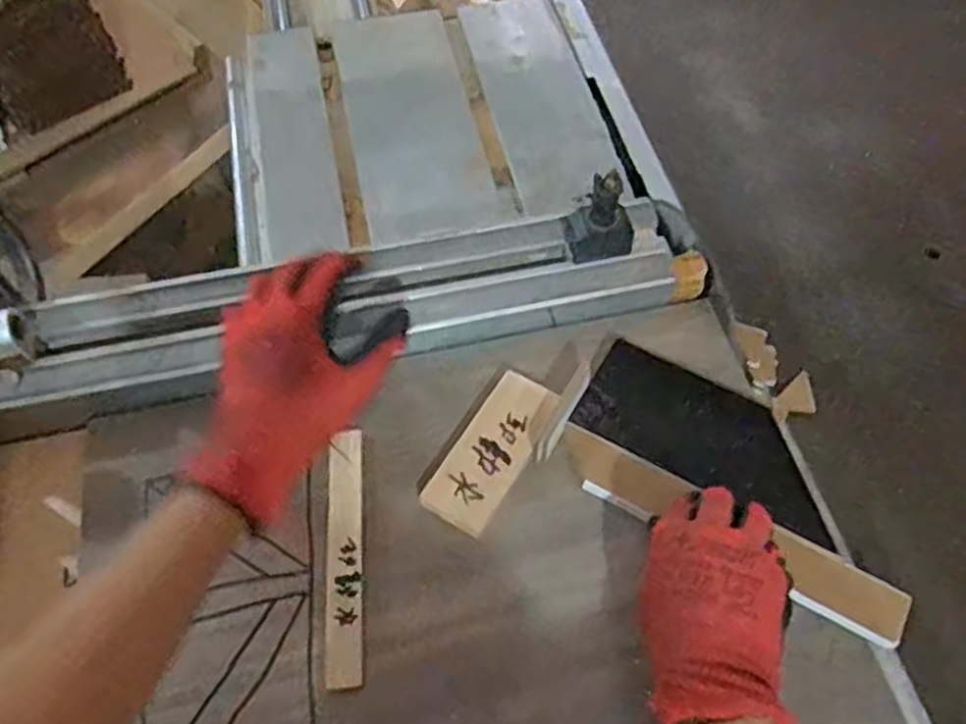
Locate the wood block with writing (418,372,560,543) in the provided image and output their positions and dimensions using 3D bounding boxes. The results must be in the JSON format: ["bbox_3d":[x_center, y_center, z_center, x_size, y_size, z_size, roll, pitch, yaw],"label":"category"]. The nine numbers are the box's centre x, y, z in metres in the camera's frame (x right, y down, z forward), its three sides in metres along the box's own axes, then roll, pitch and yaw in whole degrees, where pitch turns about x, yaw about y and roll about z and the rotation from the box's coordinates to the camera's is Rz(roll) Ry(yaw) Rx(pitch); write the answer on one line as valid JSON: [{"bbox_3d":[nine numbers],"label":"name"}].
[{"bbox_3d":[0.008,0.065,0.564,0.051,0.014,0.122,29,63,17],"label":"wood block with writing"}]

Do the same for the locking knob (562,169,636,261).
[{"bbox_3d":[0.093,-0.116,0.601,0.051,0.075,0.032,-6,58,-3],"label":"locking knob"}]

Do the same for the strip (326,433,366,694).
[{"bbox_3d":[-0.094,0.132,0.530,0.026,0.012,0.170,-4,58,-1],"label":"strip"}]

